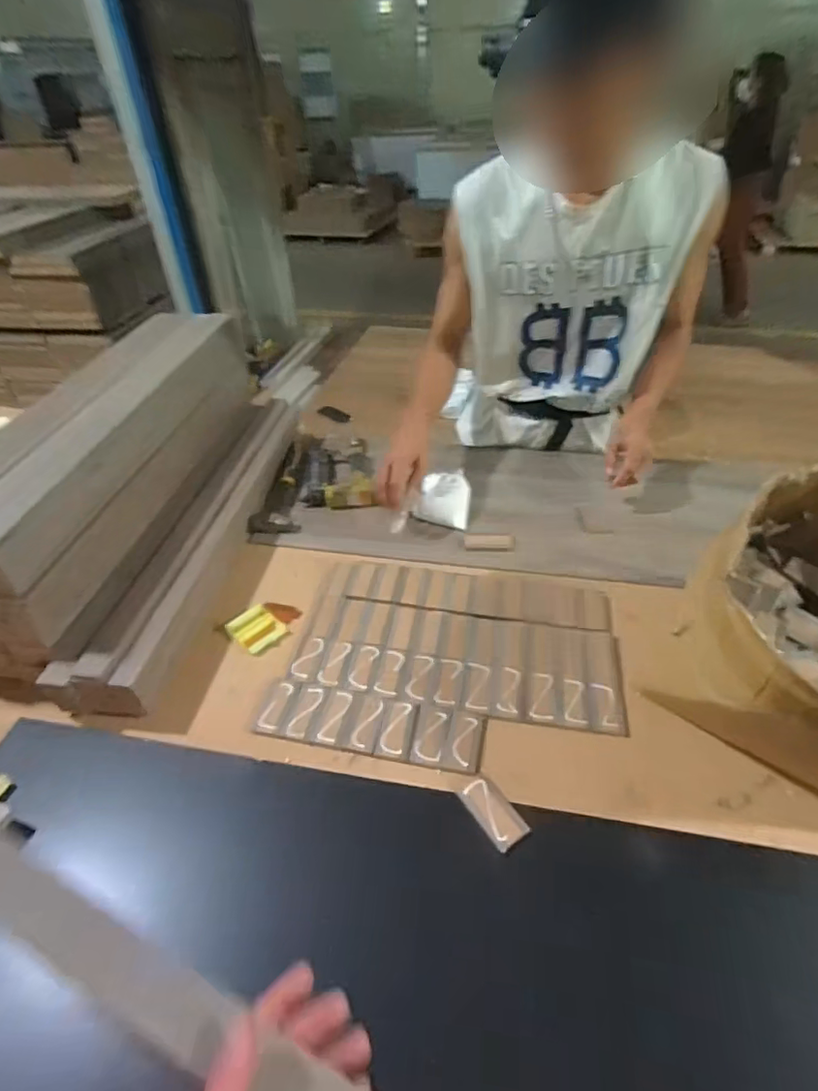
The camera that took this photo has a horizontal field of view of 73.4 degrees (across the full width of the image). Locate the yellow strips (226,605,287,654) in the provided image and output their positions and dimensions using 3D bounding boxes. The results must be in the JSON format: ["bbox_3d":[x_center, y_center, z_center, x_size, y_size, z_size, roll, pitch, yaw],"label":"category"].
[{"bbox_3d":[-0.226,0.124,0.816,0.080,0.004,0.066,32,53,33],"label":"yellow strips"}]

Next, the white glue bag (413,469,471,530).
[{"bbox_3d":[0.065,-0.089,0.999,0.091,0.046,0.126,5,43,9],"label":"white glue bag"}]

